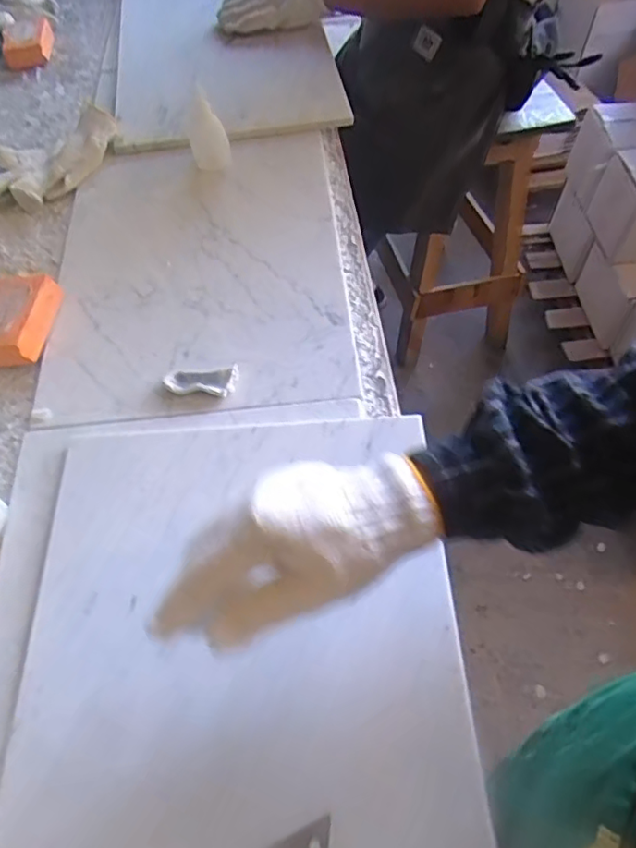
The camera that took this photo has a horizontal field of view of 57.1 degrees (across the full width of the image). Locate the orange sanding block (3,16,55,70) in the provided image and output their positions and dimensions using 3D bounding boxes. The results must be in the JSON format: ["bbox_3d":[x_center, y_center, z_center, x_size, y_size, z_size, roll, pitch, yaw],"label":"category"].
[{"bbox_3d":[-0.435,-0.575,0.878,0.072,0.030,0.095,-11,59,-5],"label":"orange sanding block"}]

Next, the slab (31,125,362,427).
[{"bbox_3d":[-0.124,-0.178,0.626,0.297,0.016,0.388,-5,59,-1],"label":"slab"}]

